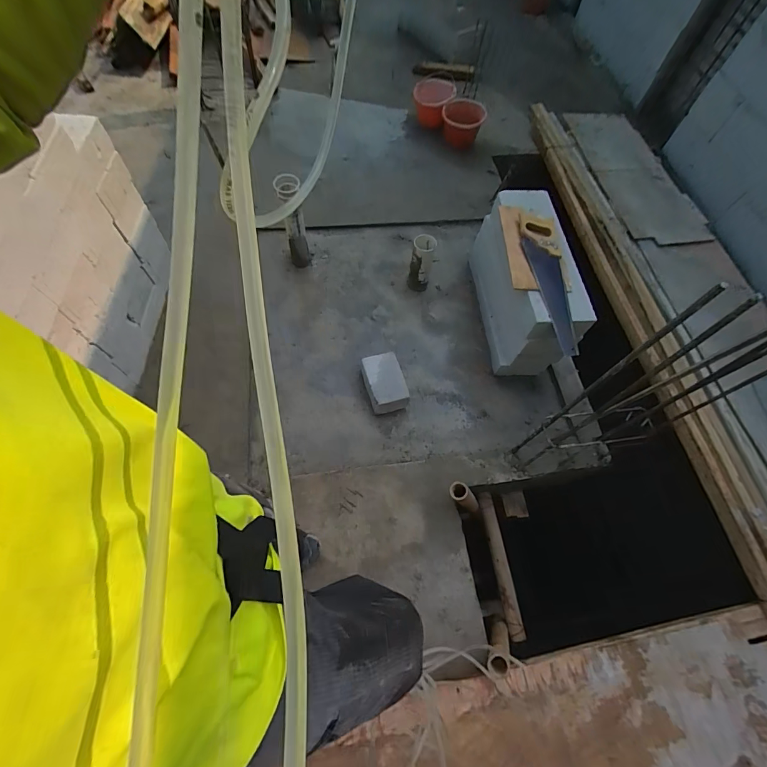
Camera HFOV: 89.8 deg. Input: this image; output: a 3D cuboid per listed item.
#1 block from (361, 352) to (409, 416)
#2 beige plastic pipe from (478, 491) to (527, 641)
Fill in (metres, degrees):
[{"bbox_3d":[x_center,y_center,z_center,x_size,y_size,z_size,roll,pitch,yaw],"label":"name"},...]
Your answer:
[{"bbox_3d":[0.000,0.000,1.453,0.137,0.117,0.213,-12,66,-10],"label":"block"},{"bbox_3d":[0.447,0.677,1.466,0.065,0.059,0.510,-7,65,-2],"label":"beige plastic pipe"}]

